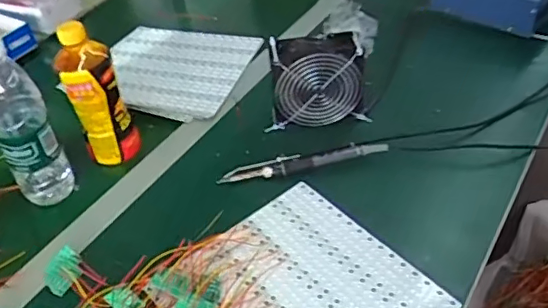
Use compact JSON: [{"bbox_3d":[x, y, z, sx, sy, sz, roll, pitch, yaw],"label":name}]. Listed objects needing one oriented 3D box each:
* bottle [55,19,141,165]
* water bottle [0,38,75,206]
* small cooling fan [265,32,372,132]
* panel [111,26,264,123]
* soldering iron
[{"bbox_3d":[-0.228,-0.077,0.716,0.068,0.187,0.068,-20,46,-12],"label":"bottle"},{"bbox_3d":[-0.294,-0.035,0.651,0.068,0.212,0.060,-30,49,-21],"label":"water bottle"},{"bbox_3d":[0.057,-0.095,0.739,0.119,0.127,0.034,-11,42,-5],"label":"small cooling fan"},{"bbox_3d":[-0.168,-0.139,0.903,0.235,0.016,0.227,11,44,17],"label":"panel"},{"bbox_3d":[0.037,0.007,0.710,0.207,0.028,0.027,-8,43,-6],"label":"soldering iron"}]

